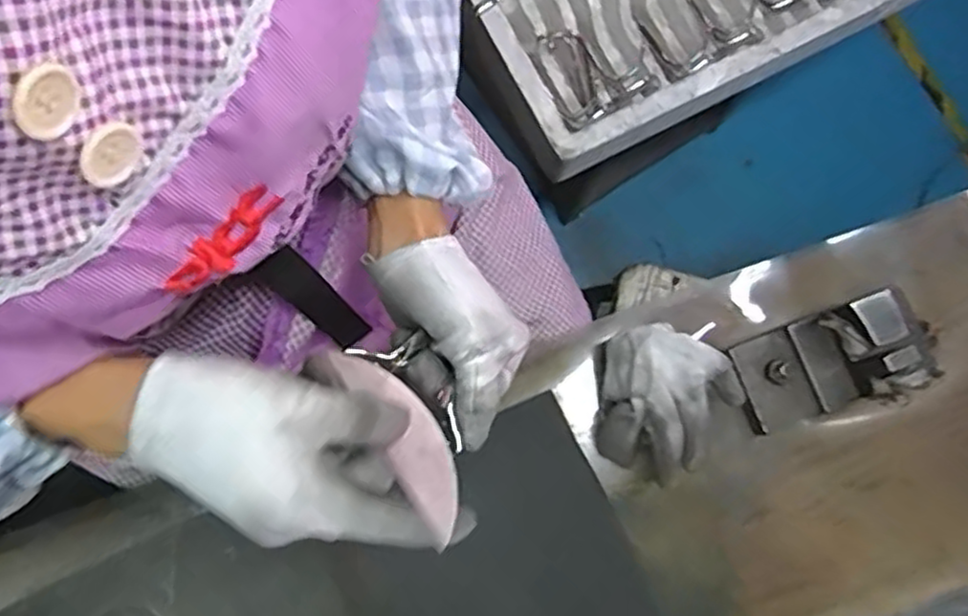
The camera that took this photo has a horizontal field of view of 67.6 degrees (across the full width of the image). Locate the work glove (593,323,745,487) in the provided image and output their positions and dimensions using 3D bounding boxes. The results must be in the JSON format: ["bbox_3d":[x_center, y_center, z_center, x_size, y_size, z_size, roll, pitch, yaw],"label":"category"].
[{"bbox_3d":[0.108,0.058,0.464,0.081,0.064,0.089,31,80,3],"label":"work glove"}]

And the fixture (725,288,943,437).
[{"bbox_3d":[0.219,0.037,0.468,0.094,0.080,0.069,-20,81,-6],"label":"fixture"}]

